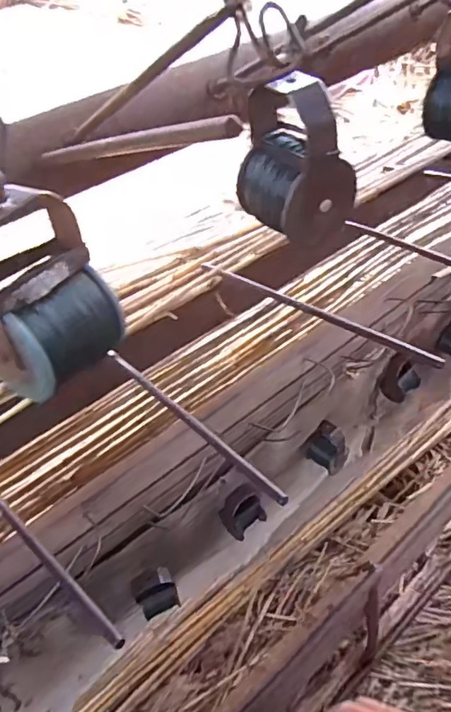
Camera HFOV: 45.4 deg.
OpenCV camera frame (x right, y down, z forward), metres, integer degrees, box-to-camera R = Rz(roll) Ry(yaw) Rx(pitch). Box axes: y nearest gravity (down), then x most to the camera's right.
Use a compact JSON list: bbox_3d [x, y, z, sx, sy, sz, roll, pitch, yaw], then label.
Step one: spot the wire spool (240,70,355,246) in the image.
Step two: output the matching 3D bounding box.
[{"bbox_3d":[0.034,-0.100,0.272,0.049,0.073,0.048,-24,47,-16],"label":"wire spool"}]

